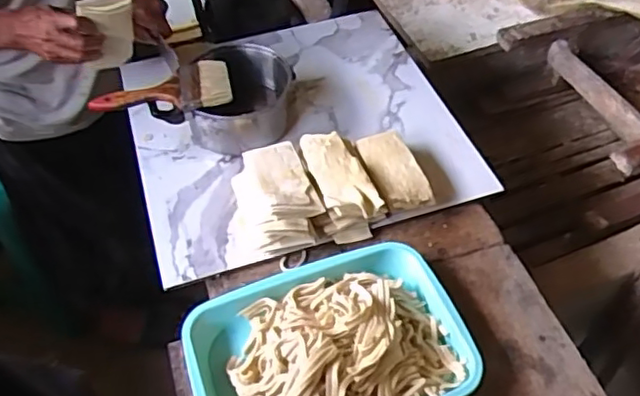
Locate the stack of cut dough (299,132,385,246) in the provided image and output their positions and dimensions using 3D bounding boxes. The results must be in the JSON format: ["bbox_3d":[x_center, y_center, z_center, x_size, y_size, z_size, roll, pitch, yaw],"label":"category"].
[{"bbox_3d":[0.023,-0.020,0.857,0.075,0.080,0.159,-15,54,-9],"label":"stack of cut dough"}]

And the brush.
[{"bbox_3d":[-0.226,-0.148,0.887,0.196,0.024,0.082,-15,54,-9],"label":"brush"}]

